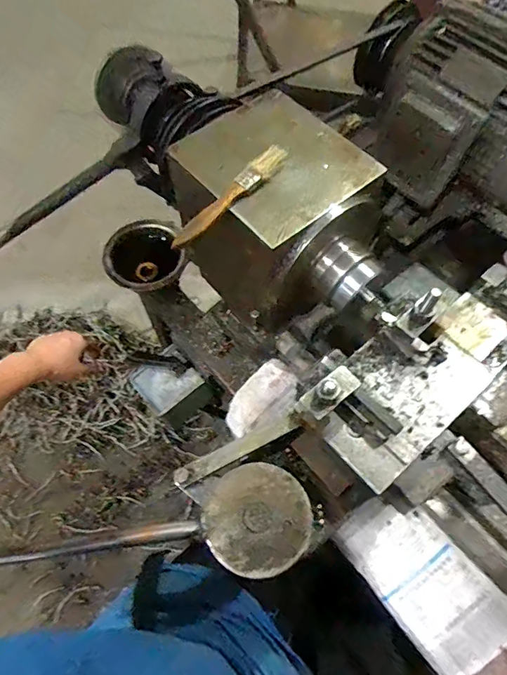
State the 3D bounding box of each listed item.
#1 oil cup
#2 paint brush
[{"bbox_3d":[-0.175,-0.127,0.717,0.120,0.047,0.118,0,63,0],"label":"oil cup"},{"bbox_3d":[-0.023,-0.139,0.433,0.023,0.014,0.155,39,69,18],"label":"paint brush"}]

